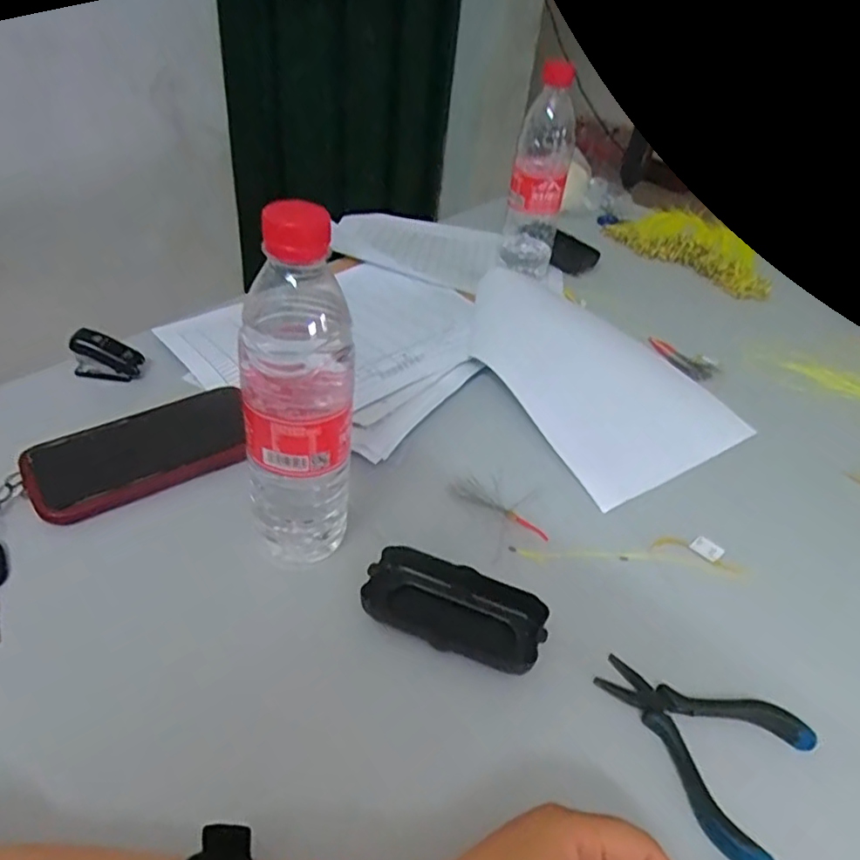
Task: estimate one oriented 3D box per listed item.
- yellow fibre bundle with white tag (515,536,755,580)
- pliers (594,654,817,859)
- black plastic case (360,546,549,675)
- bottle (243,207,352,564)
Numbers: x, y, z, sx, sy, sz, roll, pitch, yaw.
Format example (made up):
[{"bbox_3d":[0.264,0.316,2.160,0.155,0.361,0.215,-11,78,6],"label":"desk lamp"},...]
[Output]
[{"bbox_3d":[0.143,0.088,0.451,0.169,0.004,0.031,4,41,-4],"label":"yellow fibre bundle with white tag"},{"bbox_3d":[0.148,0.171,0.352,0.110,0.011,0.089,30,46,24],"label":"pliers"},{"bbox_3d":[0.015,0.111,0.390,0.110,0.024,0.048,19,42,13],"label":"black plastic case"},{"bbox_3d":[-0.076,-0.014,0.356,0.062,0.218,0.061,-4,42,-13],"label":"bottle"}]

